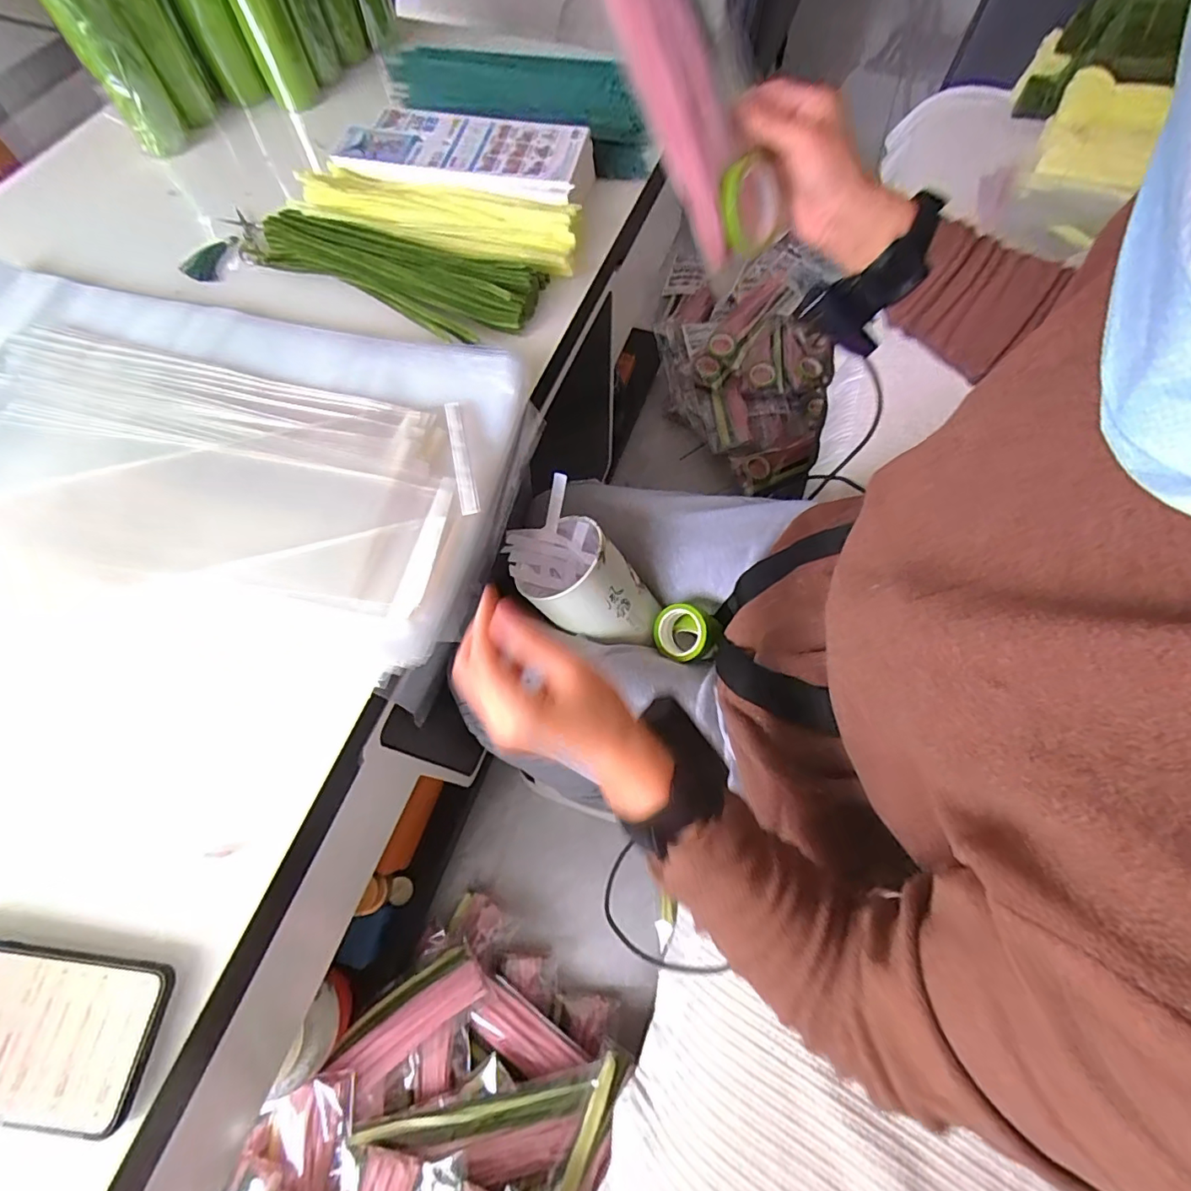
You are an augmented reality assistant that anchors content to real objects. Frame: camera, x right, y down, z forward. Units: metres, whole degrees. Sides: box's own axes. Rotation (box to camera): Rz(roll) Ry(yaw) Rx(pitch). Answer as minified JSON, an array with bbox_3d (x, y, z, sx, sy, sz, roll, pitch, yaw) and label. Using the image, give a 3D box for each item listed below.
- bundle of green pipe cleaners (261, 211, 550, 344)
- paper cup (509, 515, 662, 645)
[{"bbox_3d":[-0.203,-0.336,0.537,0.289,0.031,0.095,23,69,10],"label":"bundle of green pipe cleaners"},{"bbox_3d":[-0.005,-0.004,0.554,0.101,0.158,0.099,-20,46,22],"label":"paper cup"}]

